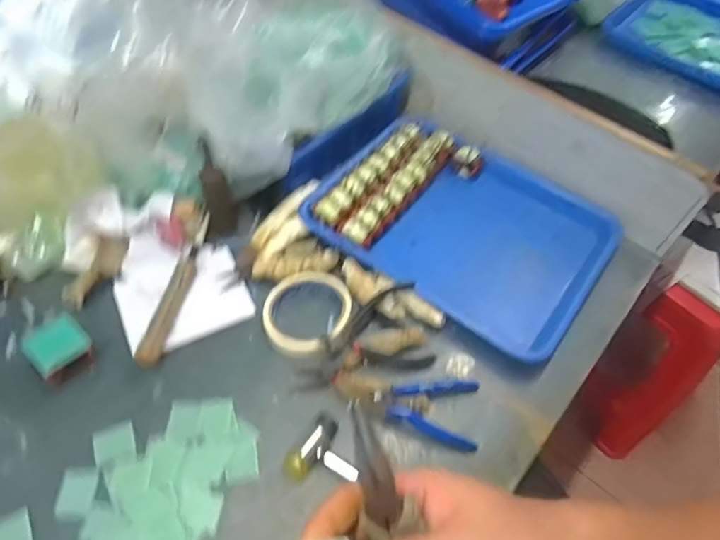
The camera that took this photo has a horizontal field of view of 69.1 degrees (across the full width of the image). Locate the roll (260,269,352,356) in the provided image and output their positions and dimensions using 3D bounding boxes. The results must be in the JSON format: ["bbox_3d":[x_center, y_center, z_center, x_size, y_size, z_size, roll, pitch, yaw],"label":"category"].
[{"bbox_3d":[-0.056,0.043,0.558,0.096,0.027,0.096,1,55,-2],"label":"roll"}]

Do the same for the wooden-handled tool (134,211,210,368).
[{"bbox_3d":[-0.196,0.020,0.572,0.024,0.020,0.184,12,55,5],"label":"wooden-handled tool"}]

